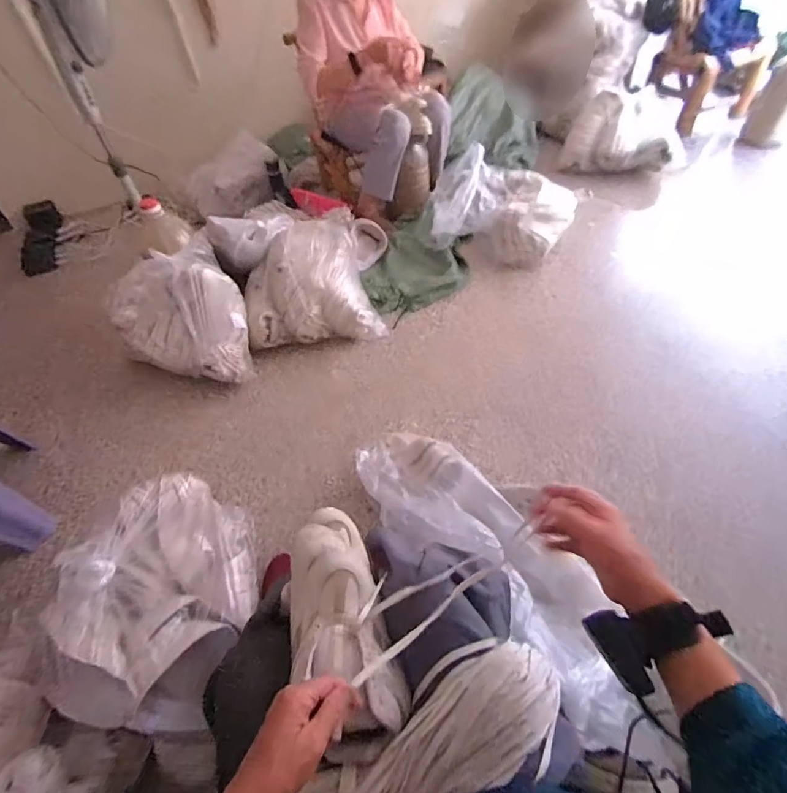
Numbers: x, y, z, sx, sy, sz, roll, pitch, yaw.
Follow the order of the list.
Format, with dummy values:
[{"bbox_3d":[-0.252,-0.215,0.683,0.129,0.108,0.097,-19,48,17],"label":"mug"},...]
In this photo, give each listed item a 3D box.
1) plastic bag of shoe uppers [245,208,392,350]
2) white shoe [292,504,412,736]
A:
[{"bbox_3d":[-0.291,-0.382,1.484,0.434,0.249,0.368,-14,52,-5],"label":"plastic bag of shoe uppers"},{"bbox_3d":[-0.077,0.265,0.554,0.114,0.094,0.276,-19,46,-9],"label":"white shoe"}]

